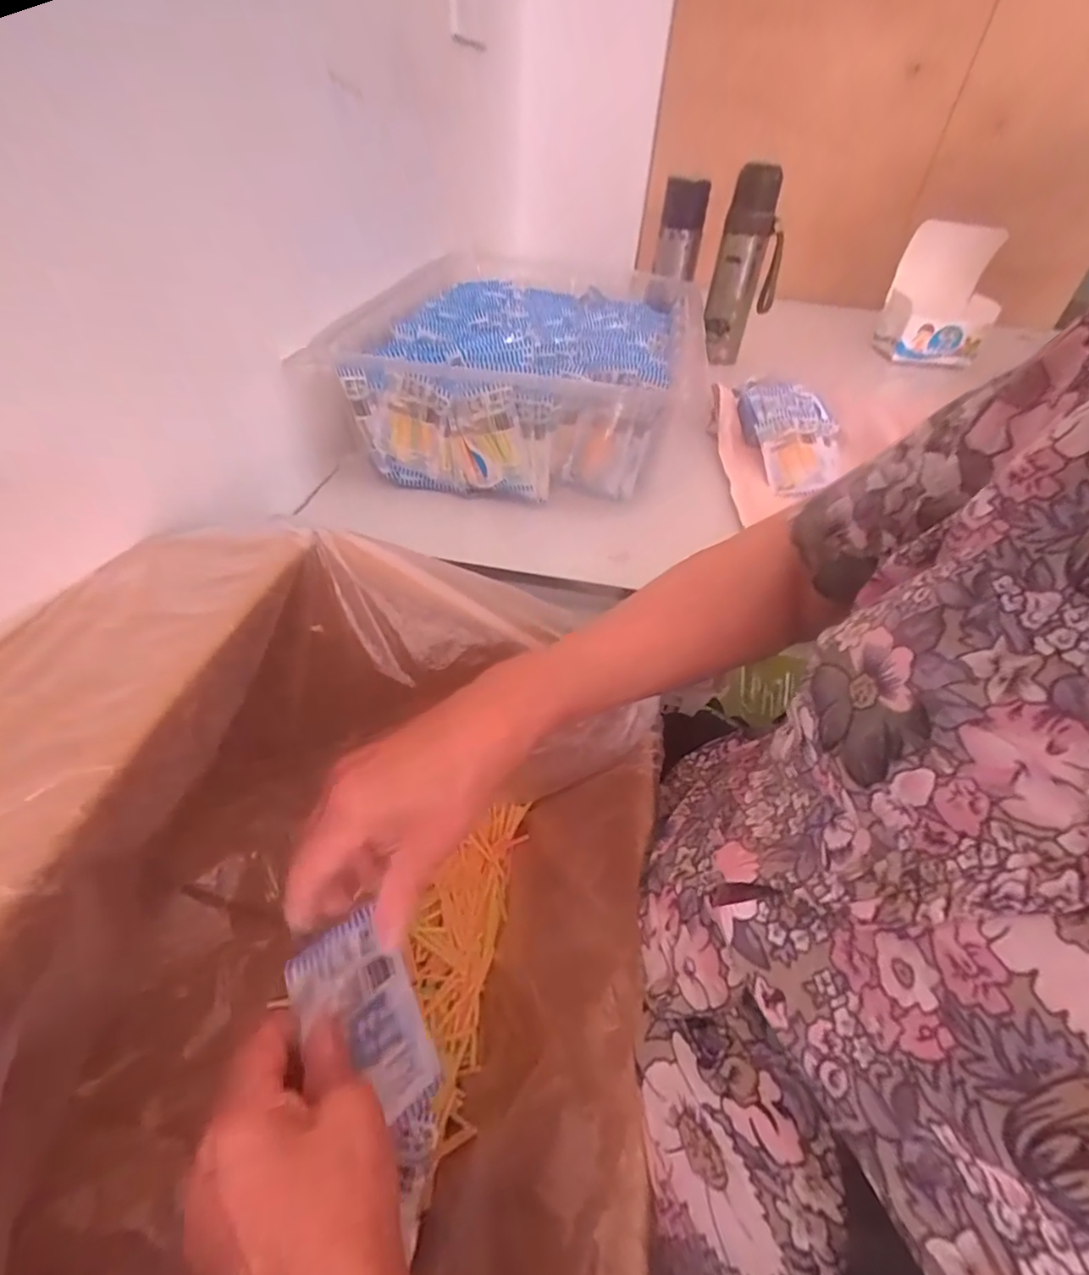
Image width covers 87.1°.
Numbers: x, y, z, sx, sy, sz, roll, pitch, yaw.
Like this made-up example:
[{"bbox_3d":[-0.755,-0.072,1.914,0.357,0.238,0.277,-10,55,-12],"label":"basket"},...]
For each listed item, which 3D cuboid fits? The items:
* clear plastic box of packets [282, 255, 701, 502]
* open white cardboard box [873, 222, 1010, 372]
[{"bbox_3d":[-0.017,-0.337,0.705,0.330,0.123,0.492,10,44,6],"label":"clear plastic box of packets"},{"bbox_3d":[0.678,-0.570,0.961,0.165,0.186,0.095,8,44,4],"label":"open white cardboard box"}]

